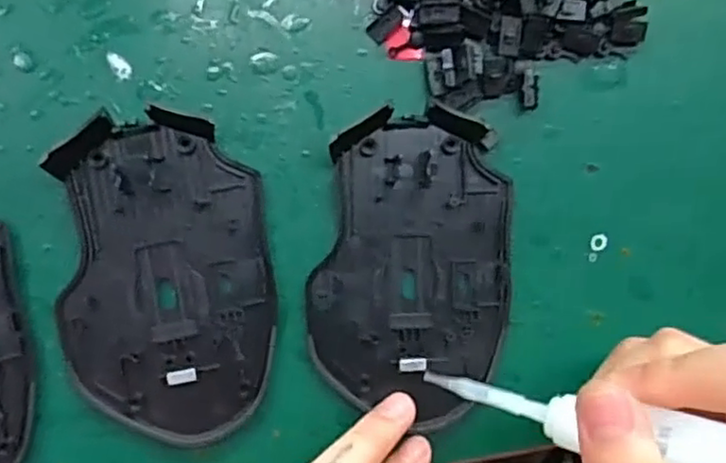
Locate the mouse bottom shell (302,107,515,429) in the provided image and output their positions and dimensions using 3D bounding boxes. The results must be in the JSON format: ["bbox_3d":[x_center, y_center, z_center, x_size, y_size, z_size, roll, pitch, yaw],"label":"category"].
[{"bbox_3d":[0.020,0.013,0.245,0.072,0.008,0.107,9,91,-5],"label":"mouse bottom shell"}]

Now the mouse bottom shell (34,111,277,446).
[{"bbox_3d":[-0.069,0.018,0.235,0.072,0.012,0.112,0,91,-5],"label":"mouse bottom shell"}]

